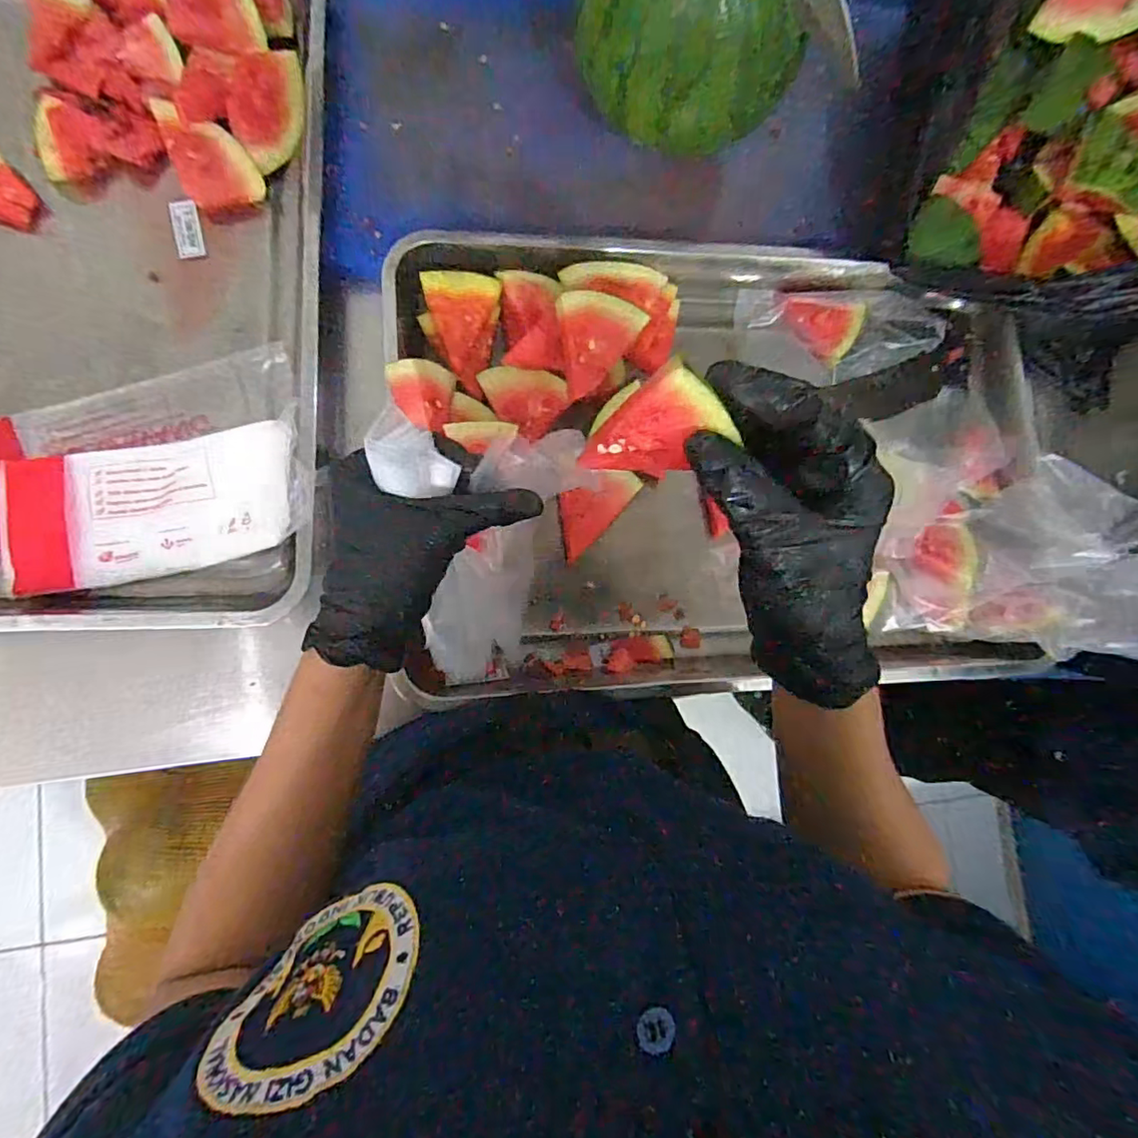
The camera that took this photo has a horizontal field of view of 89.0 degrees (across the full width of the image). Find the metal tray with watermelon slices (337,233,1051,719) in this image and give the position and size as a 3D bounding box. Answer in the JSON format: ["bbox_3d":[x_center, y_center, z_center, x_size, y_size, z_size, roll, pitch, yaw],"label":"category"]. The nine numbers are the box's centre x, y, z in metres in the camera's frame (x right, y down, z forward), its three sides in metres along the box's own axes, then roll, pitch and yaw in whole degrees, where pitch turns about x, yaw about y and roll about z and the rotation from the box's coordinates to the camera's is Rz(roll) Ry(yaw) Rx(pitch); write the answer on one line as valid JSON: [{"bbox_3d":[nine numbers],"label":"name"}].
[{"bbox_3d":[0.139,-0.095,0.510,0.583,0.082,0.390,0,84,-8],"label":"metal tray with watermelon slices"}]

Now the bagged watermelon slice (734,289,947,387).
[{"bbox_3d":[0.248,-0.222,0.546,0.179,0.031,0.080,8,85,9],"label":"bagged watermelon slice"}]

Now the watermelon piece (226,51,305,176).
[{"bbox_3d":[-0.256,-0.392,0.493,0.059,0.031,0.091,-2,85,-9],"label":"watermelon piece"}]

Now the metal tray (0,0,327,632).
[{"bbox_3d":[-0.406,-0.251,0.459,0.408,0.077,0.596,-1,86,-6],"label":"metal tray"}]

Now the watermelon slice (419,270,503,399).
[{"bbox_3d":[-0.091,-0.201,0.486,0.061,0.017,0.096,2,84,-8],"label":"watermelon slice"}]

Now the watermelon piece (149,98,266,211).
[{"bbox_3d":[-0.302,-0.347,0.492,0.061,0.013,0.075,-28,116,-8],"label":"watermelon piece"}]

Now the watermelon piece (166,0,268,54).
[{"bbox_3d":[-0.301,-0.460,0.472,0.068,0.021,0.079,-21,120,7],"label":"watermelon piece"}]

